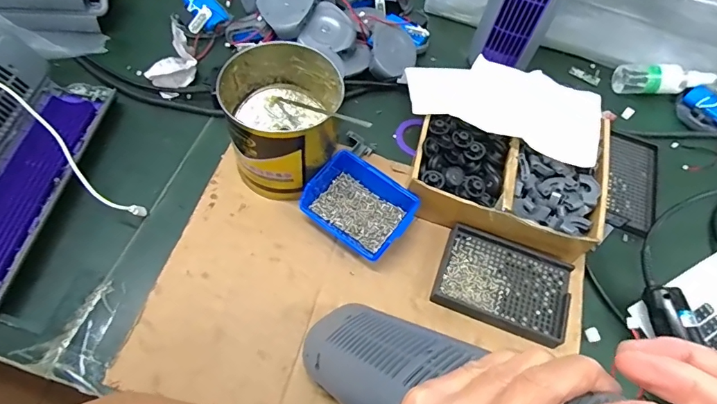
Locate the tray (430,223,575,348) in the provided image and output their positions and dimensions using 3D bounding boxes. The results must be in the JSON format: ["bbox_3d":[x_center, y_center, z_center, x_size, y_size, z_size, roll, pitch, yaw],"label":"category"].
[{"bbox_3d":[0.157,0.089,0.476,0.136,0.022,0.098,20,63,7],"label":"tray"}]

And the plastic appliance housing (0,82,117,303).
[{"bbox_3d":[-0.358,-0.018,0.481,0.079,0.035,0.296,11,62,2],"label":"plastic appliance housing"}]

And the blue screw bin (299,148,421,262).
[{"bbox_3d":[0.002,0.006,0.486,0.113,0.042,0.087,31,65,12],"label":"blue screw bin"}]

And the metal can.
[{"bbox_3d":[-0.080,-0.086,0.481,0.117,0.111,0.126,2,62,-3],"label":"metal can"}]

